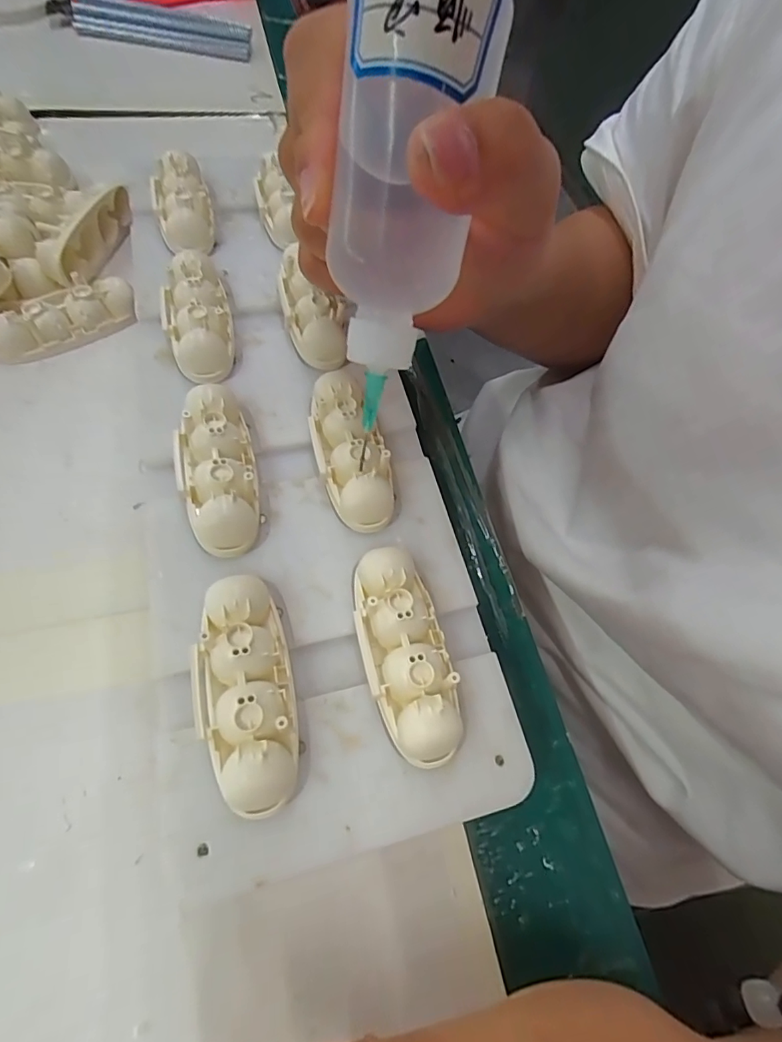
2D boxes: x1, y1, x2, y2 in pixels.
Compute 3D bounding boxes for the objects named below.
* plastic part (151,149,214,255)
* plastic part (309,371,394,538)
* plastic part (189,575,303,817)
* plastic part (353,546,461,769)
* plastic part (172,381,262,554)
[{"bbox_3d":[-0.095,-0.143,0.226,0.024,0.022,0.053,-15,65,-13],"label":"plastic part"},{"bbox_3d":[-0.015,-0.026,0.175,0.023,0.014,0.059,-12,65,-12],"label":"plastic part"},{"bbox_3d":[-0.040,0.046,0.137,0.025,0.017,0.061,-13,65,-13],"label":"plastic part"},{"bbox_3d":[0.004,0.037,0.145,0.023,0.014,0.061,-9,64,-11],"label":"plastic part"},{"bbox_3d":[-0.058,-0.017,0.168,0.024,0.017,0.059,-17,66,-14],"label":"plastic part"}]

